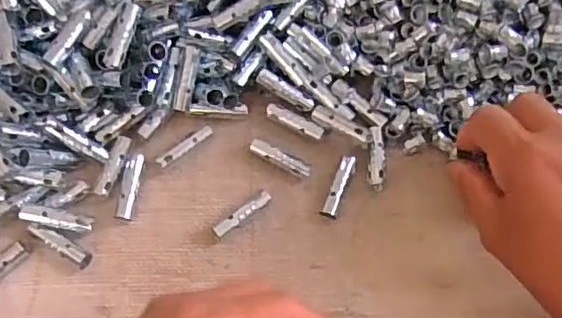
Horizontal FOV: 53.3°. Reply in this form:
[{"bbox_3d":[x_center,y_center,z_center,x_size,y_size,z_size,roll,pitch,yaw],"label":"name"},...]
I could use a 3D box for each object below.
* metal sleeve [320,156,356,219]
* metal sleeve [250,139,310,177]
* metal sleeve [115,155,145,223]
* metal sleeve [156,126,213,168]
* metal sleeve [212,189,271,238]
[{"bbox_3d":[0.034,0.016,0.332,0.009,0.006,0.039,20,71,8],"label":"metal sleeve"},{"bbox_3d":[0.000,-0.001,0.338,0.039,0.004,0.008,25,72,10],"label":"metal sleeve"},{"bbox_3d":[-0.088,0.016,0.329,0.010,0.005,0.039,7,69,3],"label":"metal sleeve"},{"bbox_3d":[-0.057,-0.008,0.334,0.037,0.006,0.013,-27,72,-9],"label":"metal sleeve"},{"bbox_3d":[-0.022,0.032,0.320,0.038,0.007,0.007,-40,74,-13],"label":"metal sleeve"}]

